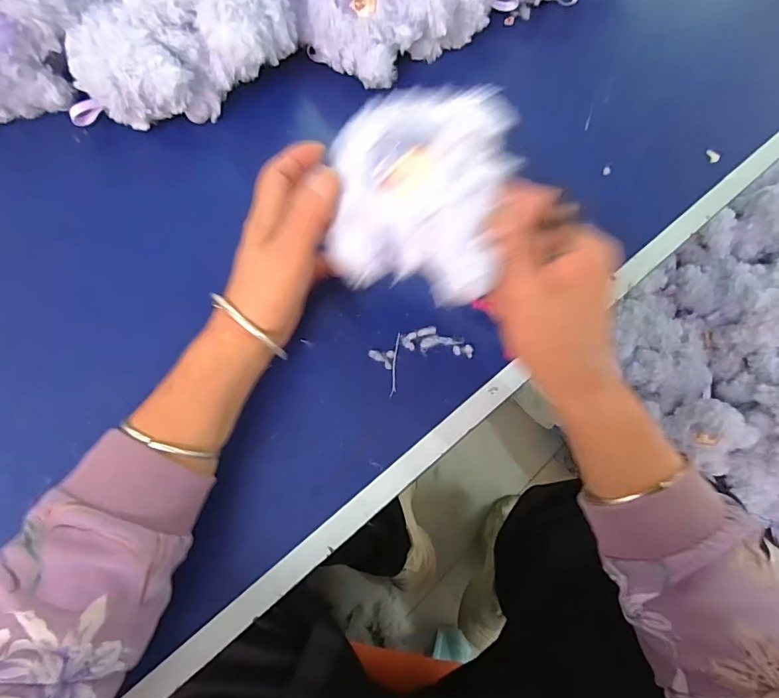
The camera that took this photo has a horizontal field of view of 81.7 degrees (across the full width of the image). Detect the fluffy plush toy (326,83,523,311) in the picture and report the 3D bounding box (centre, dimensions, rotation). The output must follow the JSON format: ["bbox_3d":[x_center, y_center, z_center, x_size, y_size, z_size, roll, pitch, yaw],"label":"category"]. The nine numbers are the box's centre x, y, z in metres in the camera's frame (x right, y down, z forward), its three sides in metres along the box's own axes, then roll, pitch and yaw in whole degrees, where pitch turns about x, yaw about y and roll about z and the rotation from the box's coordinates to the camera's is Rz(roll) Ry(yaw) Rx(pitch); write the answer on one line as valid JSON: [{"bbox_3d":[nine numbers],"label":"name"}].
[{"bbox_3d":[0.018,-0.098,0.279,0.104,0.048,0.132,14,73,4],"label":"fluffy plush toy"}]

